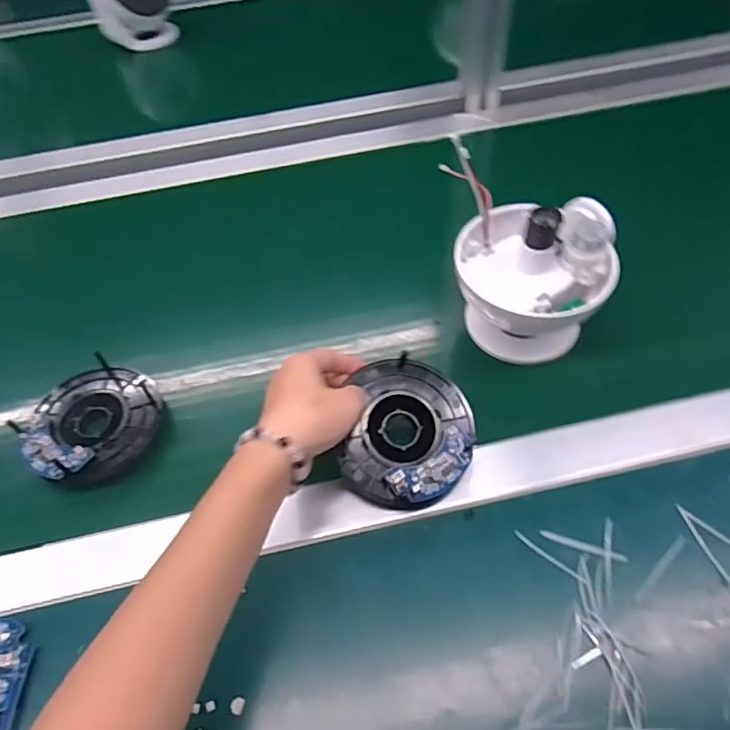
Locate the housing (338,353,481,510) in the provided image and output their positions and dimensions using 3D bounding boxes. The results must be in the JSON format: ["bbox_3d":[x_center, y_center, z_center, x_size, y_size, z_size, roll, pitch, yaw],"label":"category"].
[{"bbox_3d":[0.032,0.048,0.388,0.086,0.025,0.103,9,66,5],"label":"housing"}]

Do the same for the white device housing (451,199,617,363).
[{"bbox_3d":[0.128,-0.071,0.424,0.113,0.105,0.103,-4,52,5],"label":"white device housing"}]

